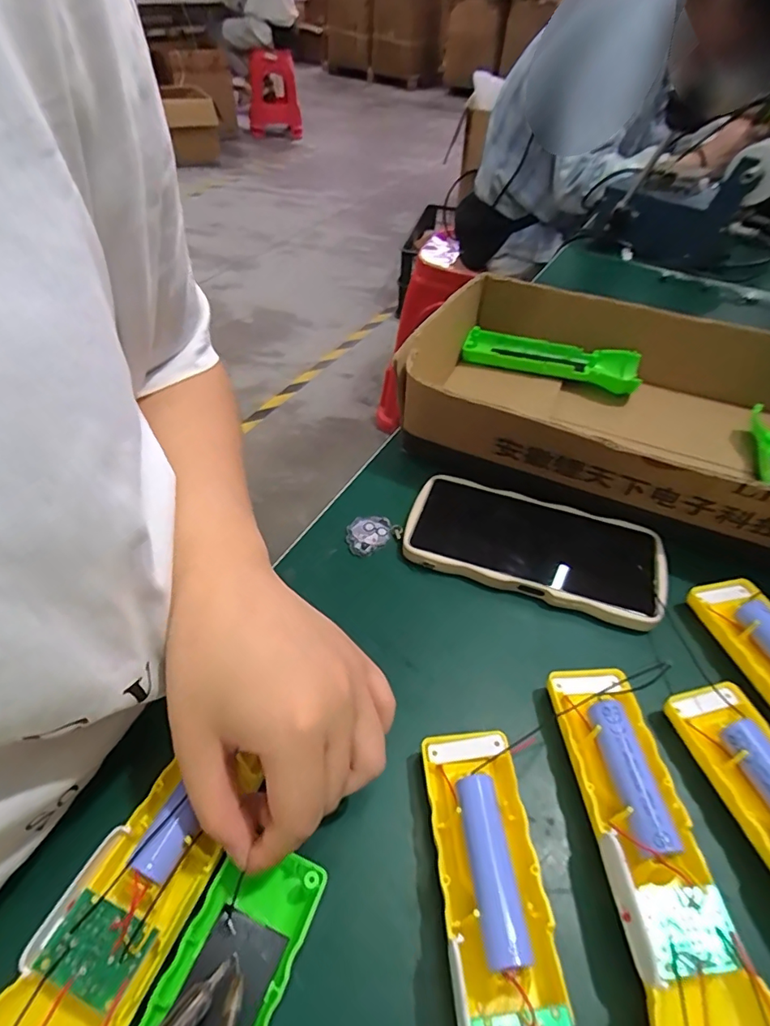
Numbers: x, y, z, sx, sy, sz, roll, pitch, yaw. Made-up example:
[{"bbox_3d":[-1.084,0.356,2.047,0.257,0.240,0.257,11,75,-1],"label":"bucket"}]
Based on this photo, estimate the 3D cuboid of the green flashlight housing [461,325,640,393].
[{"bbox_3d":[0.158,-0.145,0.501,0.162,0.033,0.046,17,49,10],"label":"green flashlight housing"}]

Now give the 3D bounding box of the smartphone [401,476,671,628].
[{"bbox_3d":[0.100,0.023,0.351,0.168,0.017,0.079,17,49,11],"label":"smartphone"}]

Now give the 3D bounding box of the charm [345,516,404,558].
[{"bbox_3d":[-0.010,0.014,0.361,0.037,0.006,0.029,-27,56,-26],"label":"charm"}]

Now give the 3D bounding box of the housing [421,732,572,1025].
[{"bbox_3d":[0.044,0.173,0.200,0.054,0.034,0.163,-4,49,-8],"label":"housing"}]

